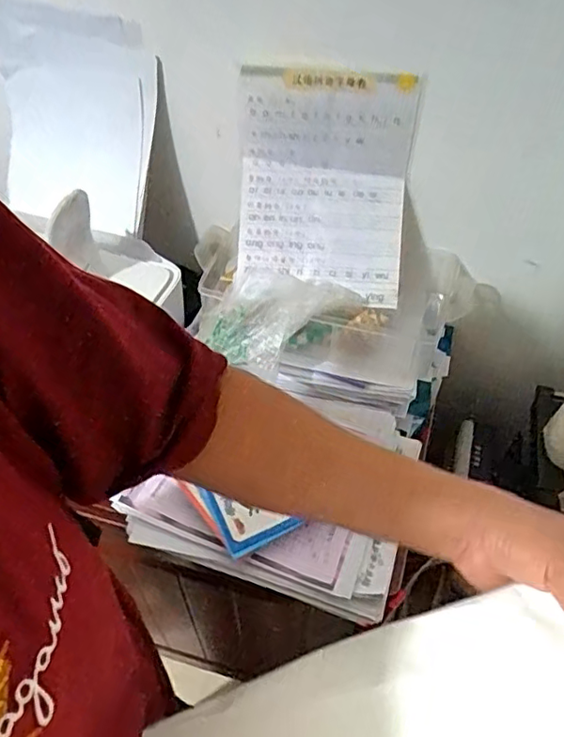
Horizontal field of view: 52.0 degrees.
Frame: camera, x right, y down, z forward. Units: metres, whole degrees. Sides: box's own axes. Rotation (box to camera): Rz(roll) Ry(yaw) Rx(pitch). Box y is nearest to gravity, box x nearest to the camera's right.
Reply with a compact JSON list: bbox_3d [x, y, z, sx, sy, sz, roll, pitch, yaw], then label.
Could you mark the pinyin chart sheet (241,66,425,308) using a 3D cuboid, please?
[{"bbox_3d":[0.050,-0.227,0.728,0.228,0.216,0.151,9,51,8],"label":"pinyin chart sheet"}]

